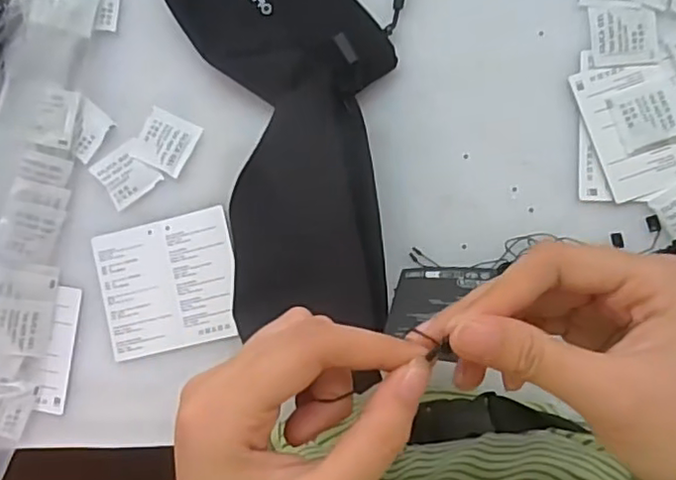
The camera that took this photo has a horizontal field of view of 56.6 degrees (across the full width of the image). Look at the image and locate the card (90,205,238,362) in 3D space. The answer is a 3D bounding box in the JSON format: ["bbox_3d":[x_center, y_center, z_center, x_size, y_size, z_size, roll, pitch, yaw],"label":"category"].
[{"bbox_3d":[-0.118,0.031,0.439,0.096,0.005,0.089,-13,87,5],"label":"card"}]

